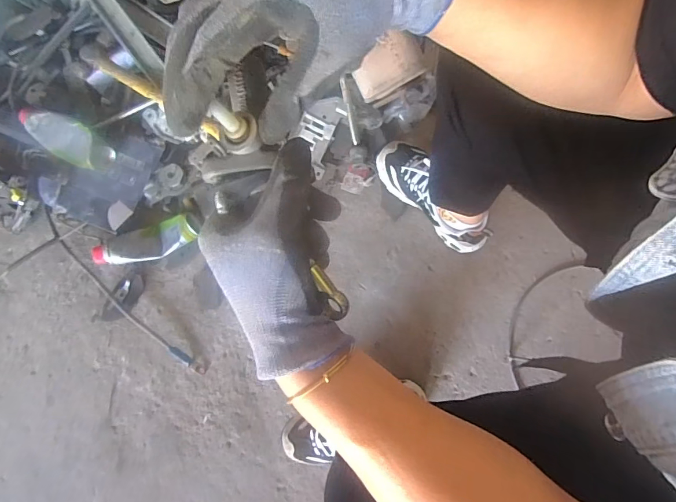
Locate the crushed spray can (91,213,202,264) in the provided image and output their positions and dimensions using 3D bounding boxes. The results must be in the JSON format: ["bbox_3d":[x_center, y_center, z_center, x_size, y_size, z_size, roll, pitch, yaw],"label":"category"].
[{"bbox_3d":[-0.372,-0.017,0.805,0.208,0.045,0.072,-18,82,-3],"label":"crushed spray can"}]

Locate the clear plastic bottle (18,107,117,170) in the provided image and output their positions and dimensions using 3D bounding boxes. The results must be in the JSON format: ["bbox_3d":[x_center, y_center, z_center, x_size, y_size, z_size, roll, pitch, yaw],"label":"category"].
[{"bbox_3d":[-0.518,-0.216,0.772,0.207,0.051,0.073,28,82,4],"label":"clear plastic bottle"}]

